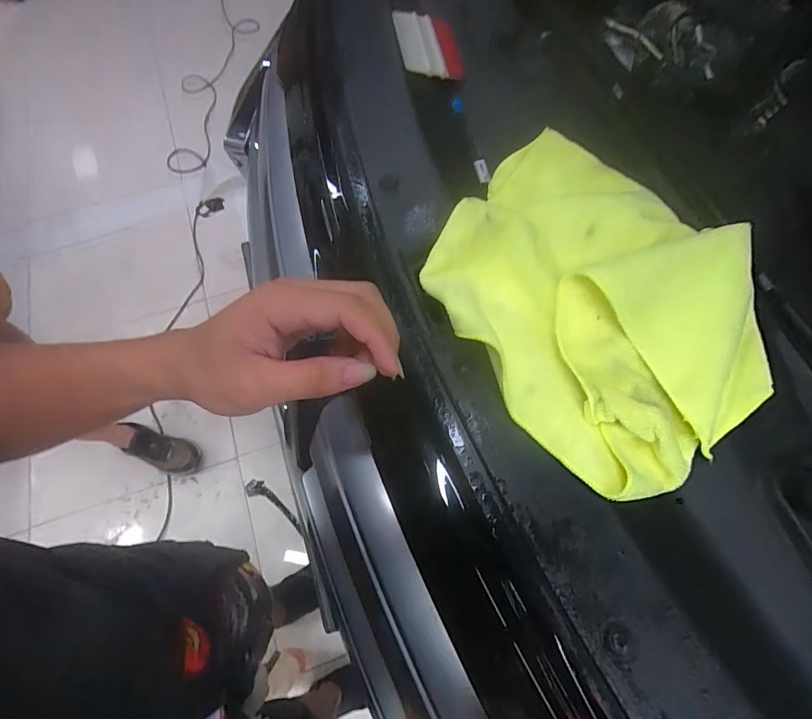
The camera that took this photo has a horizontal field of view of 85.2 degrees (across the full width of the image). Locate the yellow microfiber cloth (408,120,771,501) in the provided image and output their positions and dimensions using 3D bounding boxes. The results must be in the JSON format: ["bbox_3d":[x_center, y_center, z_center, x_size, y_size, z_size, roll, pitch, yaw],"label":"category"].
[{"bbox_3d":[0.139,-0.056,0.352,0.212,0.055,0.298,-33,70,-13],"label":"yellow microfiber cloth"}]

